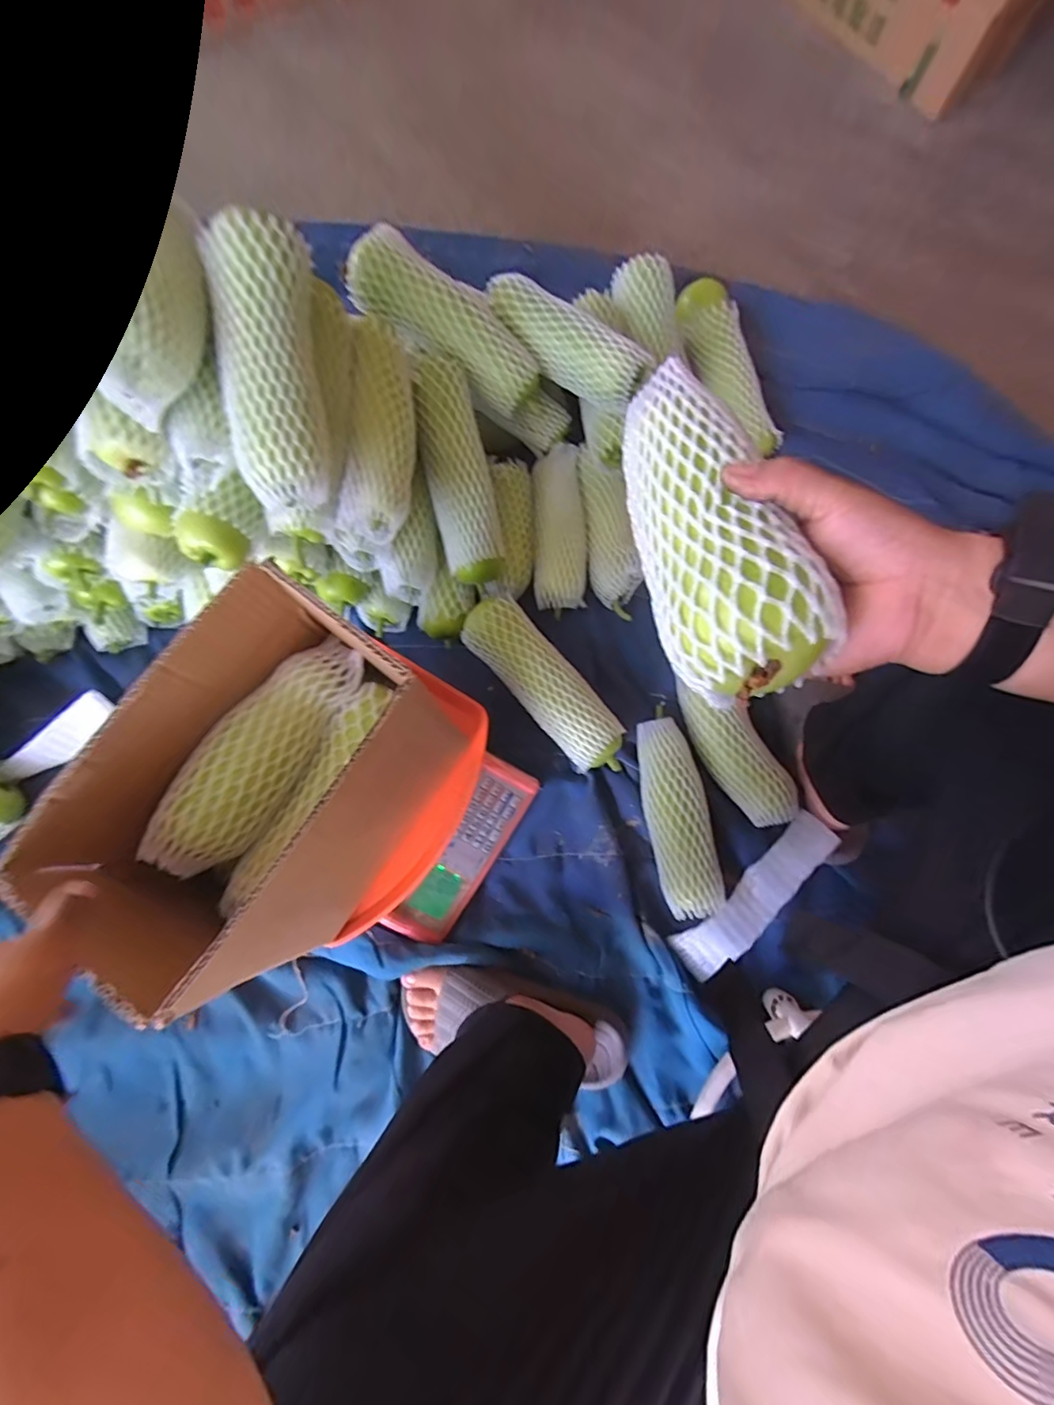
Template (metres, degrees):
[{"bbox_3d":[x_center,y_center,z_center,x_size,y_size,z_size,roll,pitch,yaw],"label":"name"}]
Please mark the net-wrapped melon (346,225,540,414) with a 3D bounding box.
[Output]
[{"bbox_3d":[-0.082,-0.423,0.593,0.222,0.057,0.075,32,76,-14],"label":"net-wrapped melon"}]

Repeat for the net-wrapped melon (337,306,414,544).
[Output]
[{"bbox_3d":[-0.151,-0.282,0.551,0.071,0.061,0.226,3,75,0],"label":"net-wrapped melon"}]

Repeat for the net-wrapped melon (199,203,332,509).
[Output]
[{"bbox_3d":[-0.220,-0.288,0.464,0.076,0.072,0.222,-5,98,-2],"label":"net-wrapped melon"}]

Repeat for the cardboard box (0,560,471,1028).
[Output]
[{"bbox_3d":[-0.198,0.066,0.434,0.169,0.206,0.260,32,77,7],"label":"cardboard box"}]

